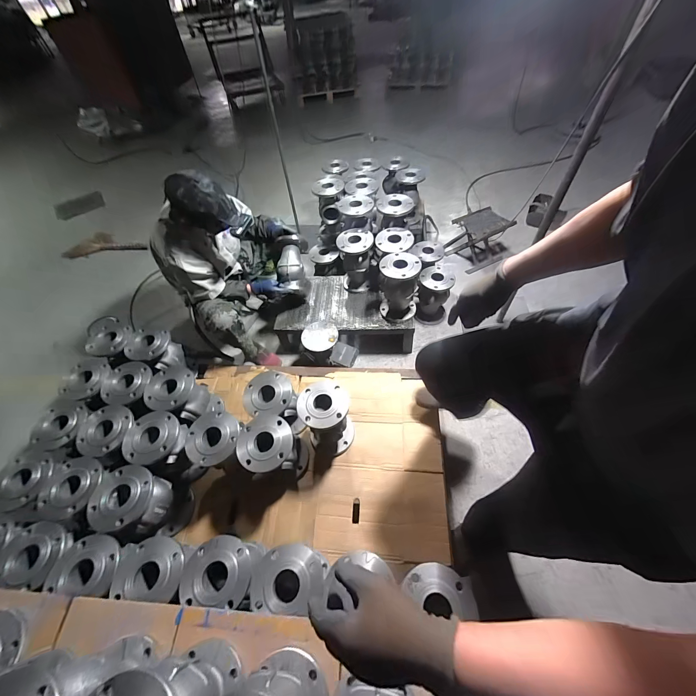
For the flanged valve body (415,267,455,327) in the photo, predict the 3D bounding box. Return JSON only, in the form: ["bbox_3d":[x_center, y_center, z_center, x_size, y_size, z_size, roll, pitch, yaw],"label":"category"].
[{"bbox_3d":[0.453,-0.271,1.587,0.170,0.306,0.163,12,56,13],"label":"flanged valve body"}]

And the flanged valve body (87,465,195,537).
[{"bbox_3d":[-0.660,0.509,0.966,0.180,0.287,0.161,3,55,7],"label":"flanged valve body"}]

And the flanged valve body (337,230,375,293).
[{"bbox_3d":[0.041,-0.449,1.510,0.172,0.280,0.202,-4,54,2],"label":"flanged valve body"}]

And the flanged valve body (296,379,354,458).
[{"bbox_3d":[-0.074,0.261,1.087,0.168,0.284,0.178,-16,55,-7],"label":"flanged valve body"}]

